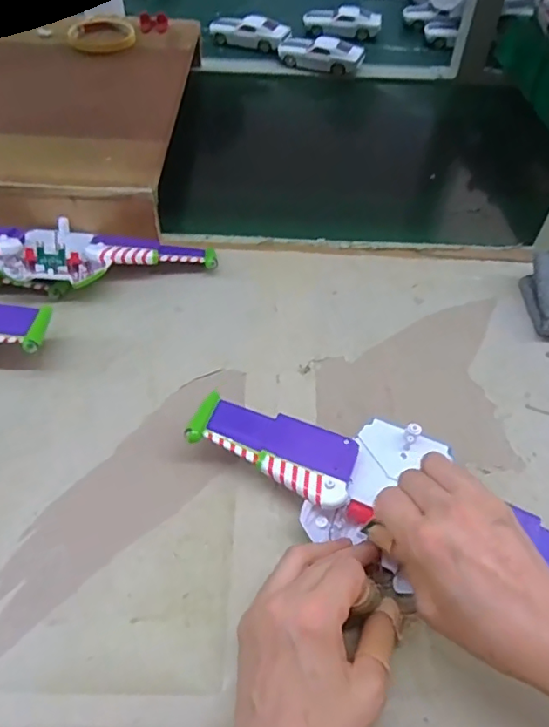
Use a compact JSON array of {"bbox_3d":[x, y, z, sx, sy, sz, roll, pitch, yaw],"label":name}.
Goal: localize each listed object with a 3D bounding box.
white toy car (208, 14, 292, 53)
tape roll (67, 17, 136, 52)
[{"bbox_3d":[-0.042,-0.544,0.886,0.136,0.040,0.056,13,52,8],"label":"white toy car"},{"bbox_3d":[-0.239,-0.456,0.741,0.088,0.009,0.100,-15,54,-14],"label":"tape roll"}]

